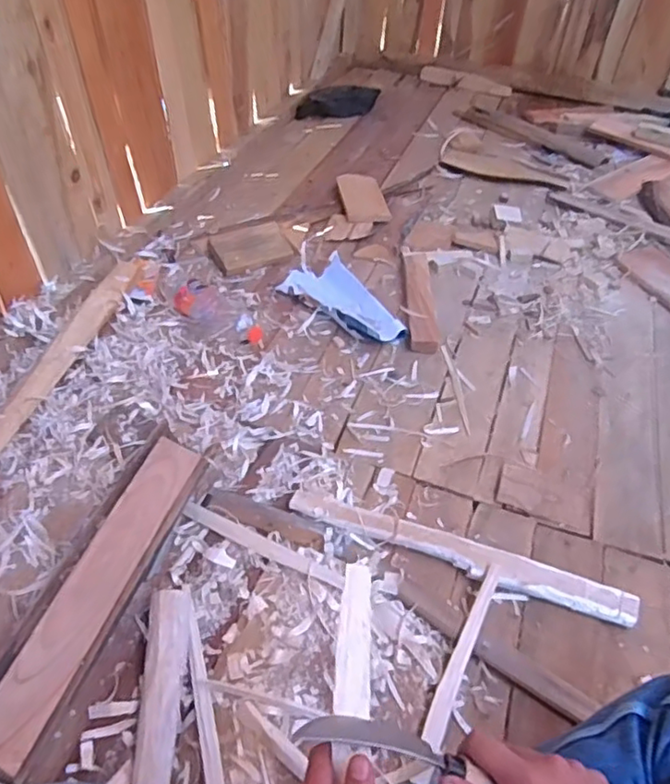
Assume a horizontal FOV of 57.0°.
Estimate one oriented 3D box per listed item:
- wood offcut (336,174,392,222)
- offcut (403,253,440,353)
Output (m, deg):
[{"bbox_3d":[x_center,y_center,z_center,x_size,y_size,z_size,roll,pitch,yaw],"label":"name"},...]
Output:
[{"bbox_3d":[0.063,-0.456,1.430,0.096,0.017,0.191,-10,52,-3],"label":"wood offcut"},{"bbox_3d":[0.163,-0.184,1.185,0.053,0.022,0.306,3,47,-1],"label":"offcut"}]

